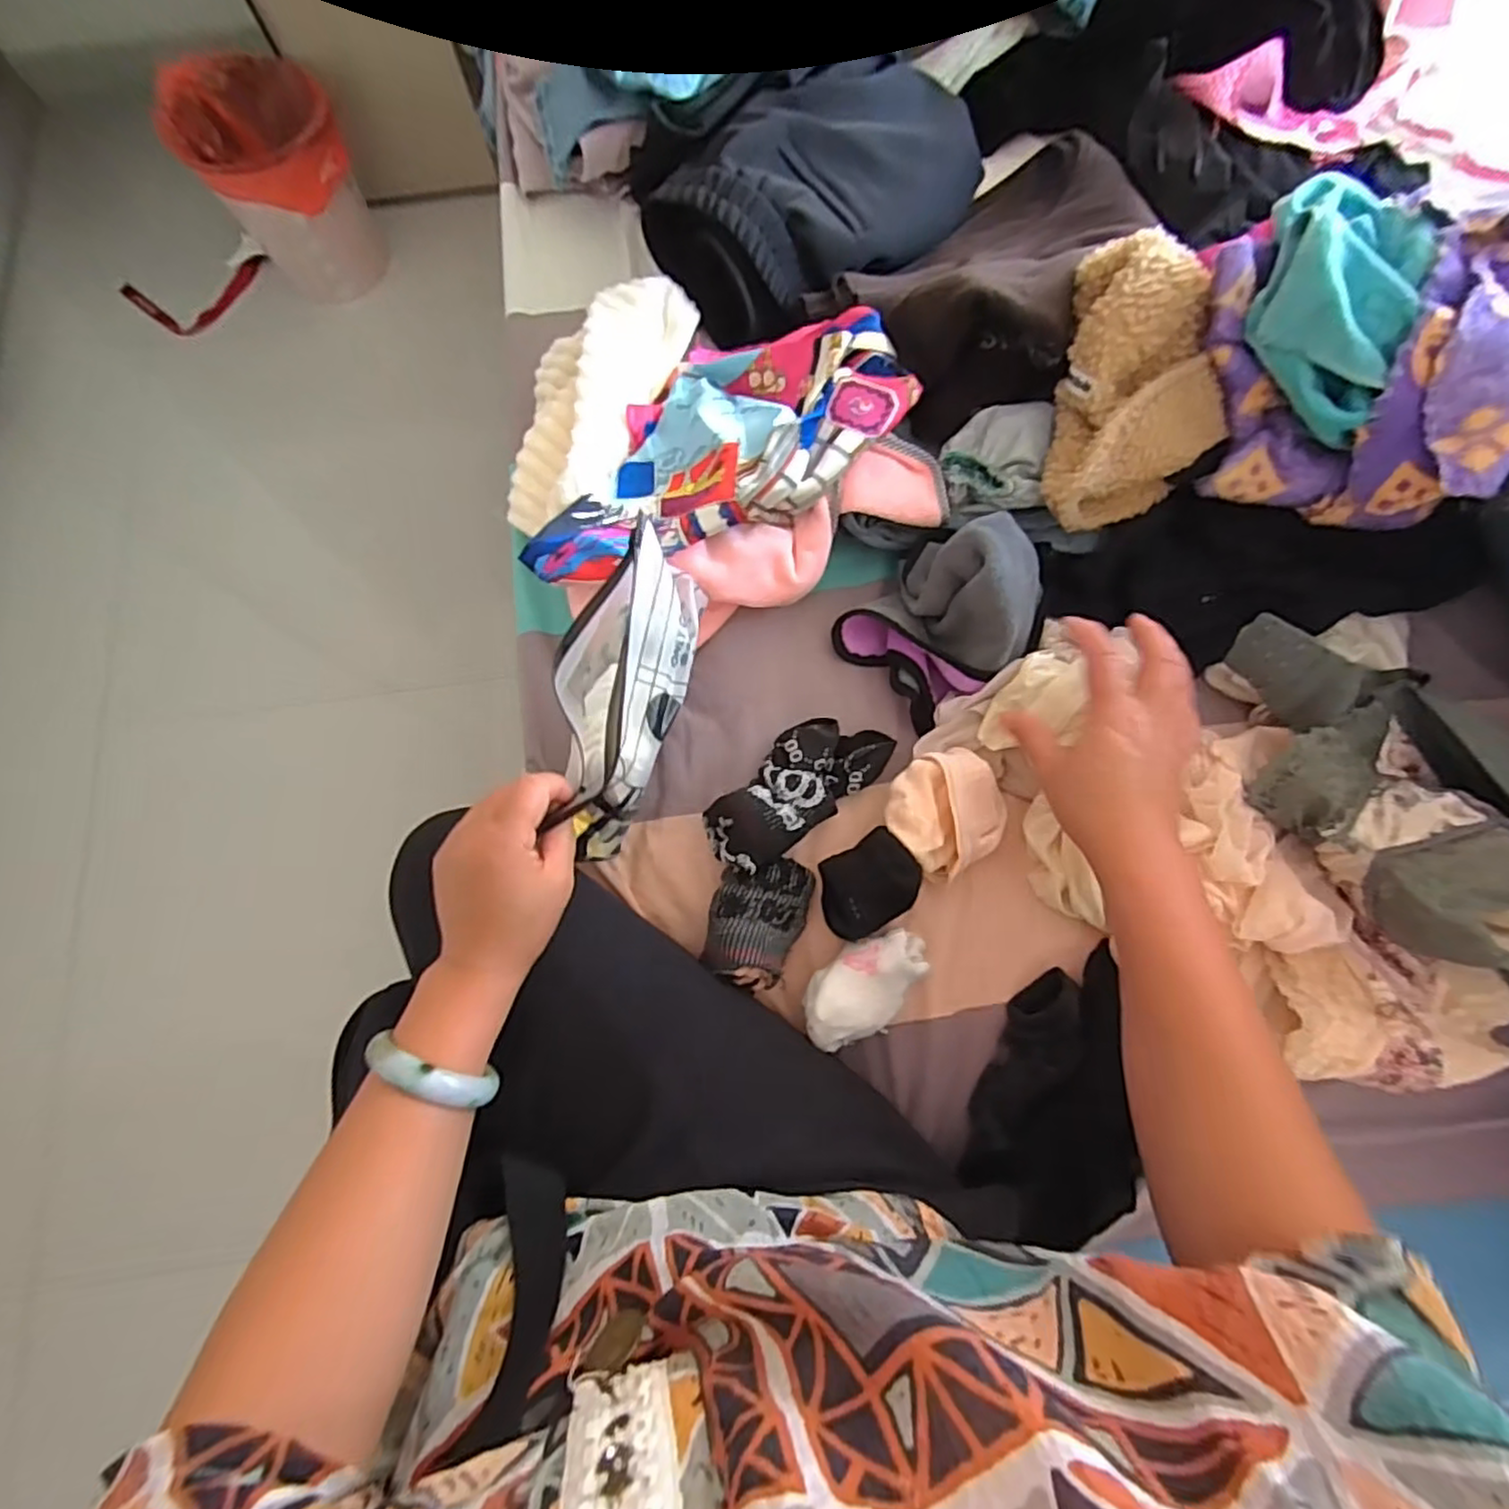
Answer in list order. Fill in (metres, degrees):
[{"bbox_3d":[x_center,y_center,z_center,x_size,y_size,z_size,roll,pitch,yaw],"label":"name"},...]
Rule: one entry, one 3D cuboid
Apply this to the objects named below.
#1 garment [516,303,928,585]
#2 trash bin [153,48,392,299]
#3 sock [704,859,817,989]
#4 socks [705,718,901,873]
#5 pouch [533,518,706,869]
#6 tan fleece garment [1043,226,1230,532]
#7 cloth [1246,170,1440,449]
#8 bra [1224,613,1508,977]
[{"bbox_3d":[-0.034,-0.254,0.549,0.321,0.060,0.177,-17,75,-3],"label":"garment"},{"bbox_3d":[-0.834,-1.020,1.262,0.240,0.306,0.228,0,75,1],"label":"trash bin"},{"bbox_3d":[0.003,0.118,0.496,0.067,0.050,0.094,16,76,5],"label":"sock"},{"bbox_3d":[0.033,0.020,0.511,0.155,0.031,0.065,-36,77,-24],"label":"socks"},{"bbox_3d":[-0.093,-0.038,0.483,0.082,0.106,0.219,12,87,4],"label":"pouch"},{"bbox_3d":[0.290,-0.264,0.511,0.126,0.104,0.187,9,75,3],"label":"tan fleece garment"},{"bbox_3d":[0.392,-0.322,0.470,0.090,0.079,0.178,14,76,5],"label":"cloth"},{"bbox_3d":[0.456,0.027,0.451,0.212,0.070,0.235,4,75,2],"label":"bra"}]

